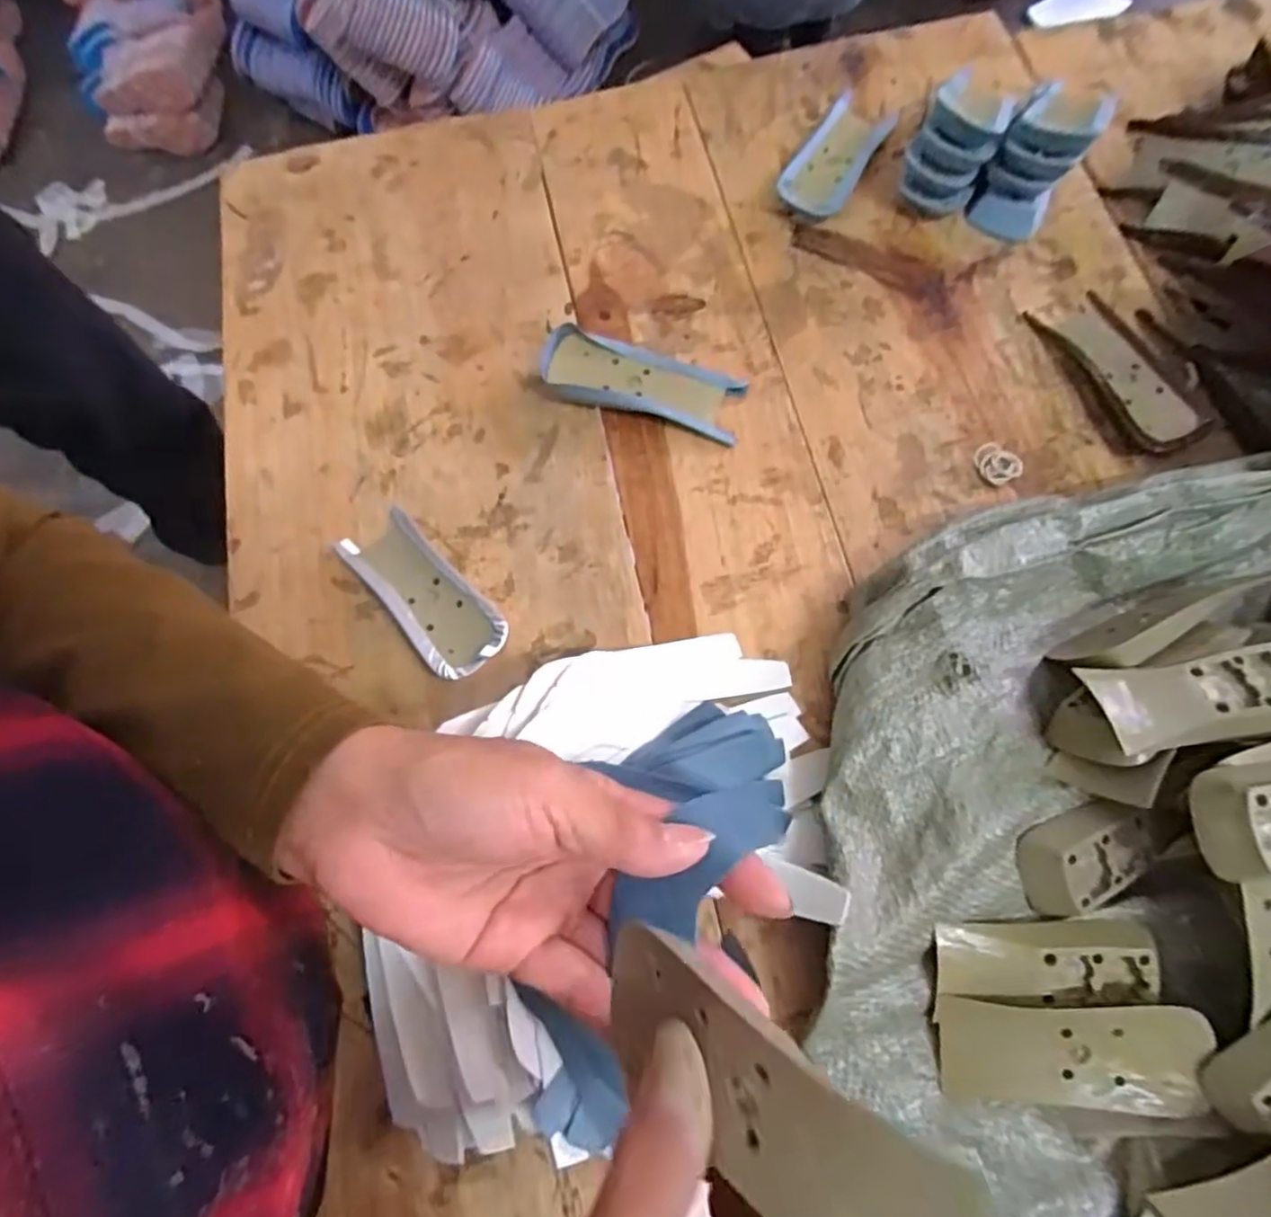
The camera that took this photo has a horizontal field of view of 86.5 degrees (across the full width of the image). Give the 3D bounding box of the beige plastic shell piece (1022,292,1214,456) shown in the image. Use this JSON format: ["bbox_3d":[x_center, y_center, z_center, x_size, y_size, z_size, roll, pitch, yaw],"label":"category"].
[{"bbox_3d":[0.298,-0.146,0.410,0.053,0.015,0.118,-21,72,-4],"label":"beige plastic shell piece"}]

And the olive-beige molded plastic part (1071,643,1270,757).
[{"bbox_3d":[0.260,0.040,0.306,0.096,0.014,0.040,-9,72,0],"label":"olive-beige molded plastic part"}]

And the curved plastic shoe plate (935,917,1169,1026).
[{"bbox_3d":[0.181,0.159,0.303,0.098,0.010,0.034,-3,72,2],"label":"curved plastic shoe plate"}]

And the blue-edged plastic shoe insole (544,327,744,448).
[{"bbox_3d":[0.003,-0.141,0.421,0.125,0.021,0.048,15,73,7],"label":"blue-edged plastic shoe insole"}]

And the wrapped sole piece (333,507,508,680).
[{"bbox_3d":[-0.120,-0.009,0.383,0.044,0.014,0.114,-41,75,-10],"label":"wrapped sole piece"}]

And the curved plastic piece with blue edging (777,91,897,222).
[{"bbox_3d":[0.143,-0.324,0.480,0.047,0.017,0.118,27,75,11],"label":"curved plastic piece with blue edging"}]

